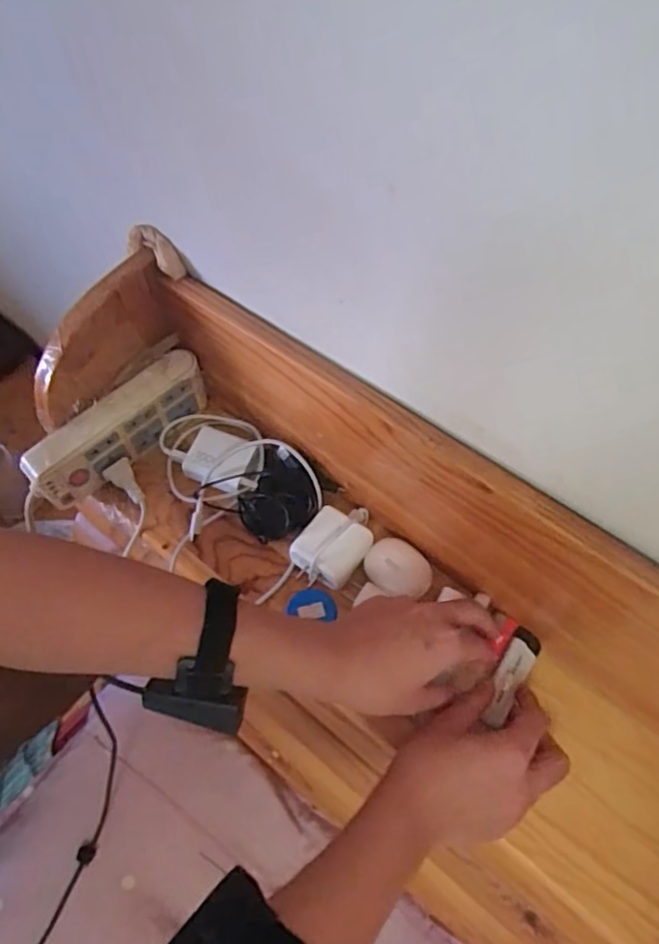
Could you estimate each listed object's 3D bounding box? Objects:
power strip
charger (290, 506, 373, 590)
[{"bbox_3d":[-0.186,-0.038,0.548,0.171,0.068,0.032,-39,72,-18],"label":"power strip"},{"bbox_3d":[0.002,0.064,0.526,0.054,0.031,0.058,33,68,13],"label":"charger"}]

